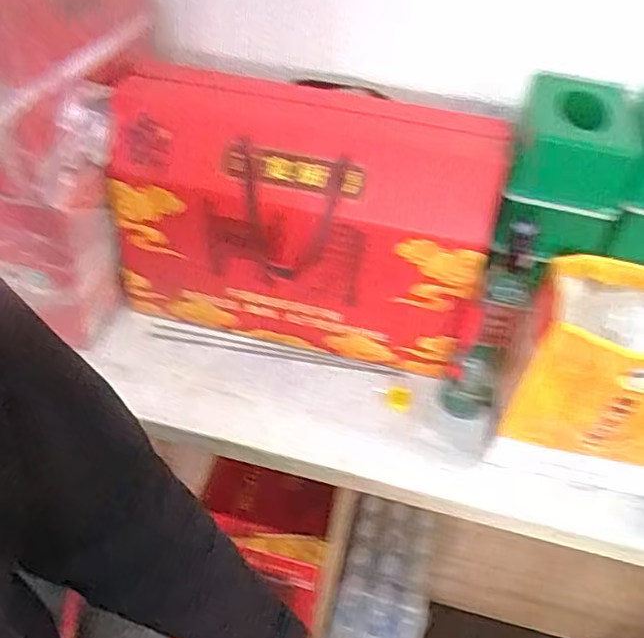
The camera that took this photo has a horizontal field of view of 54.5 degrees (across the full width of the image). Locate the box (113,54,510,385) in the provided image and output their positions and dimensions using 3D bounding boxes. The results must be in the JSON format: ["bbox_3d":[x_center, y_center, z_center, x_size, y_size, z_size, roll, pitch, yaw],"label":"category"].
[{"bbox_3d":[-0.025,-0.117,0.786,0.432,0.305,0.121,10,41,4],"label":"box"}]

